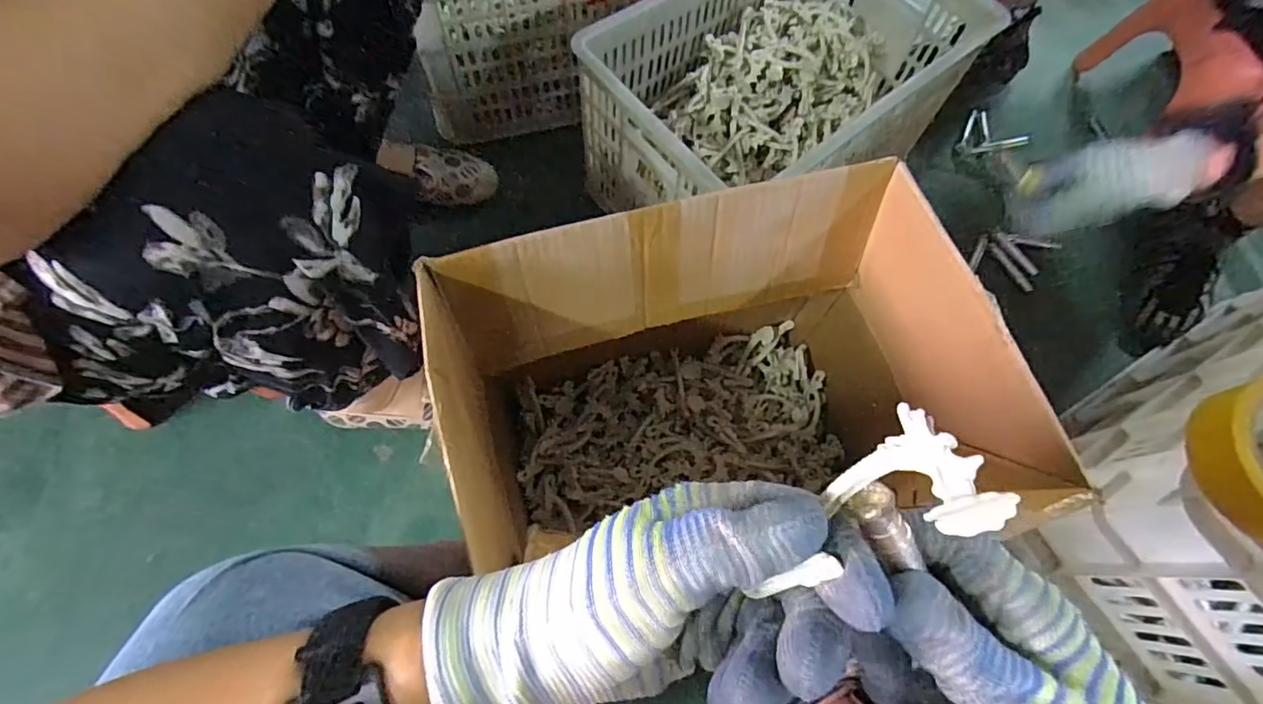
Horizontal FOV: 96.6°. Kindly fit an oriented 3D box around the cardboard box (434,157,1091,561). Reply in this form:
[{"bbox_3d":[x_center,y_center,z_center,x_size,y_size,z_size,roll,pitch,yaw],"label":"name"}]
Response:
[{"bbox_3d":[0.047,0.047,0.543,0.417,0.330,0.252,-12,70,-7],"label":"cardboard box"}]

